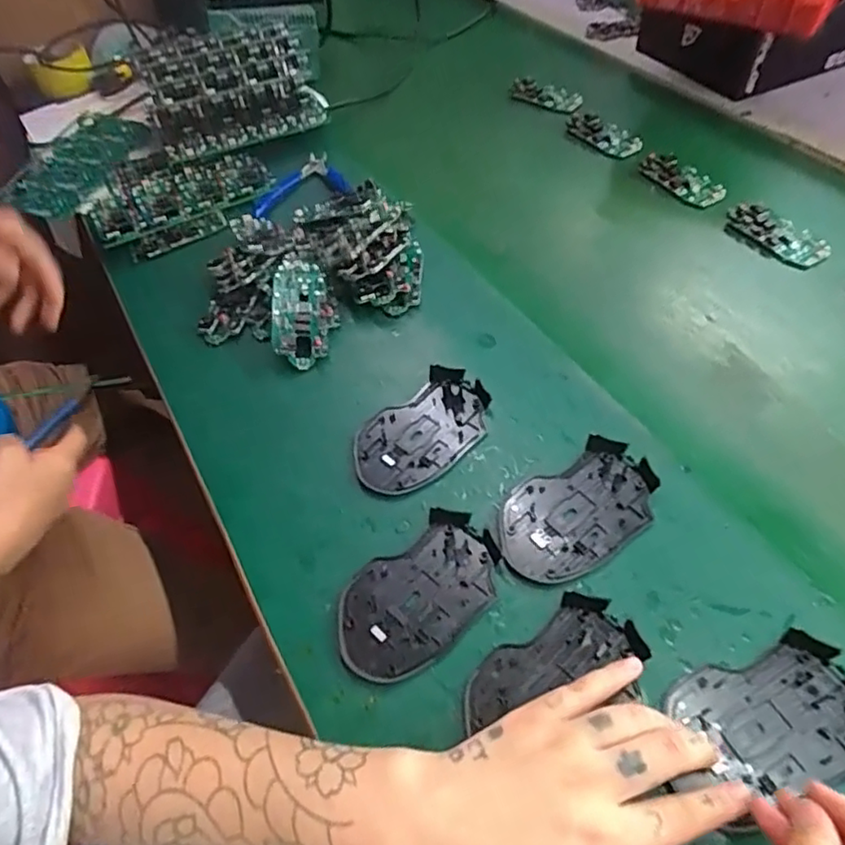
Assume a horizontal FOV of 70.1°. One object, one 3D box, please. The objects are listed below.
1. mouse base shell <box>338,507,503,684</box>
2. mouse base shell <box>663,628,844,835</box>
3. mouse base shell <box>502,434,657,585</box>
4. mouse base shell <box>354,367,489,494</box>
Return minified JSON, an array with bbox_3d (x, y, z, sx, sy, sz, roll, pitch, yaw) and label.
[{"bbox_3d":[-0.002,0.109,0.384,0.113,0.008,0.073,-34,57,-19],"label":"mouse base shell"},{"bbox_3d":[0.188,0.159,0.322,0.103,0.010,0.069,-20,54,-9],"label":"mouse base shell"},{"bbox_3d":[0.104,0.059,0.405,0.113,0.013,0.072,-32,56,-17],"label":"mouse base shell"},{"bbox_3d":[-0.001,0.005,0.457,0.073,0.012,0.114,35,63,27],"label":"mouse base shell"}]

